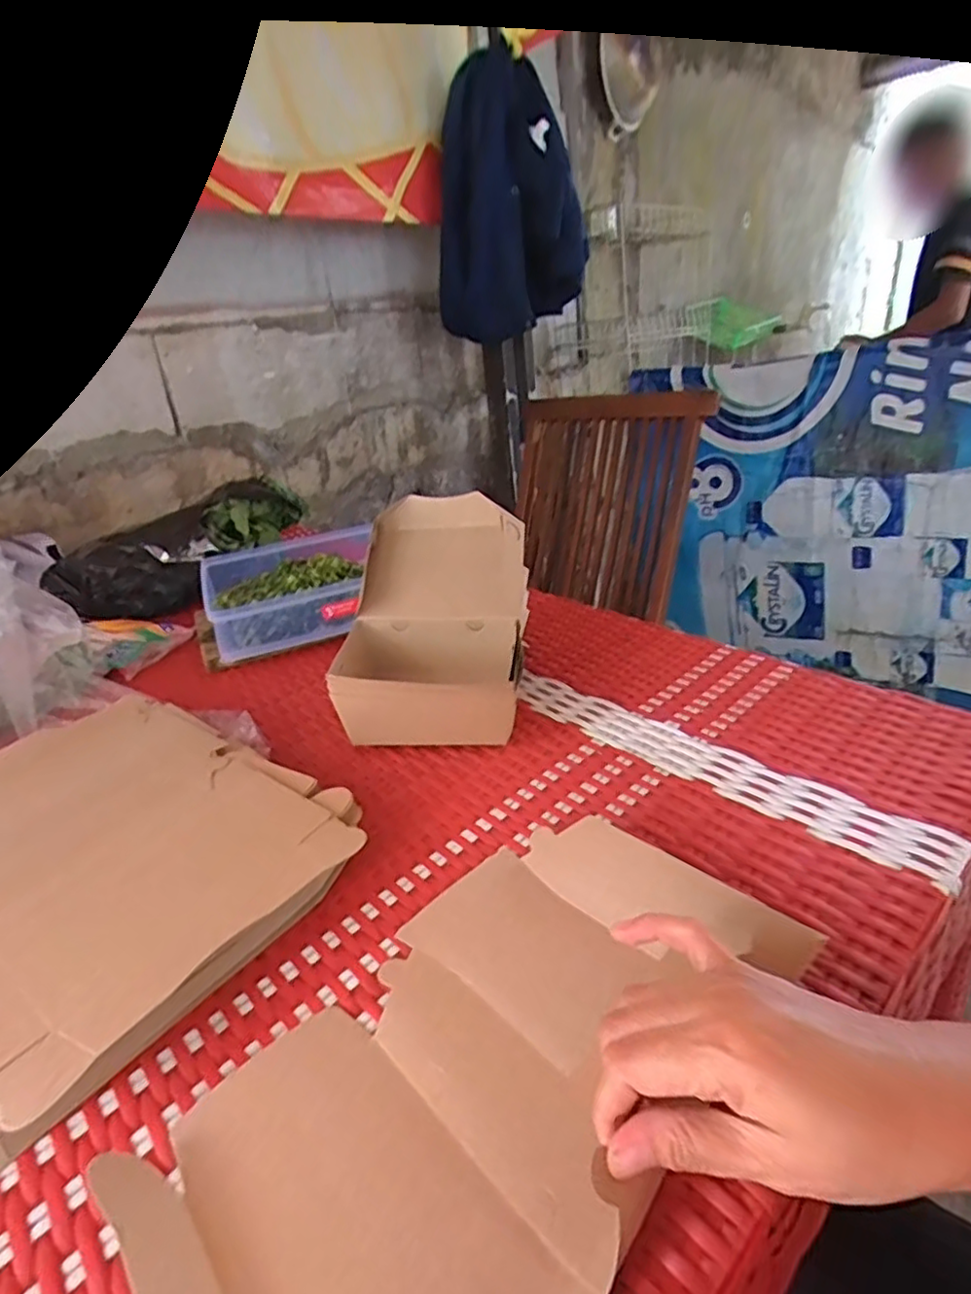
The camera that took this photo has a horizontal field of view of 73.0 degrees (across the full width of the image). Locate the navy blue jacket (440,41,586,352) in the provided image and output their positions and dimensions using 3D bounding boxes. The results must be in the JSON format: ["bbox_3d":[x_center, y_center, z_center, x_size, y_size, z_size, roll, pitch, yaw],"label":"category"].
[{"bbox_3d":[0.048,-0.843,1.271,0.262,0.411,0.242,-12,27,-10],"label":"navy blue jacket"}]

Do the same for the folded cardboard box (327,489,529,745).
[{"bbox_3d":[-0.040,-0.021,0.534,0.140,0.155,0.162,-2,27,10],"label":"folded cardboard box"}]

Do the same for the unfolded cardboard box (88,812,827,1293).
[{"bbox_3d":[-0.002,0.178,0.284,0.173,0.029,0.273,18,36,41],"label":"unfolded cardboard box"}]

